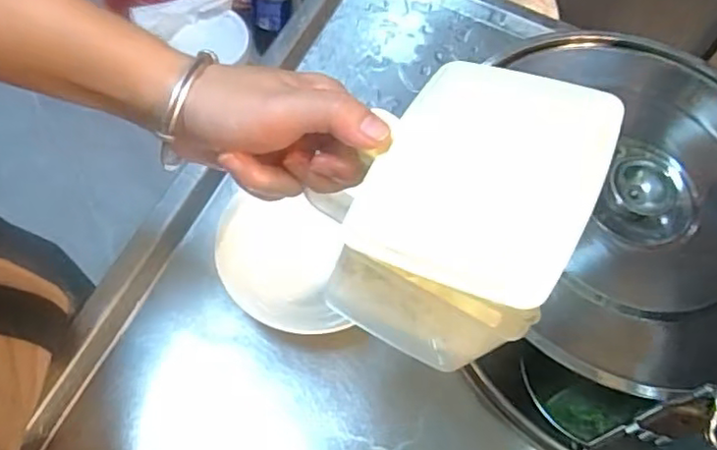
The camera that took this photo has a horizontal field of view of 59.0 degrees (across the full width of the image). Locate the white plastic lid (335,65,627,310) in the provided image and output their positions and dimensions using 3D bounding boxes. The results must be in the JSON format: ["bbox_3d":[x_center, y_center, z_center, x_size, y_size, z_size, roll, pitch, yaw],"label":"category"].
[{"bbox_3d":[0.053,-0.024,0.269,0.091,0.004,0.112,18,62,23],"label":"white plastic lid"}]

